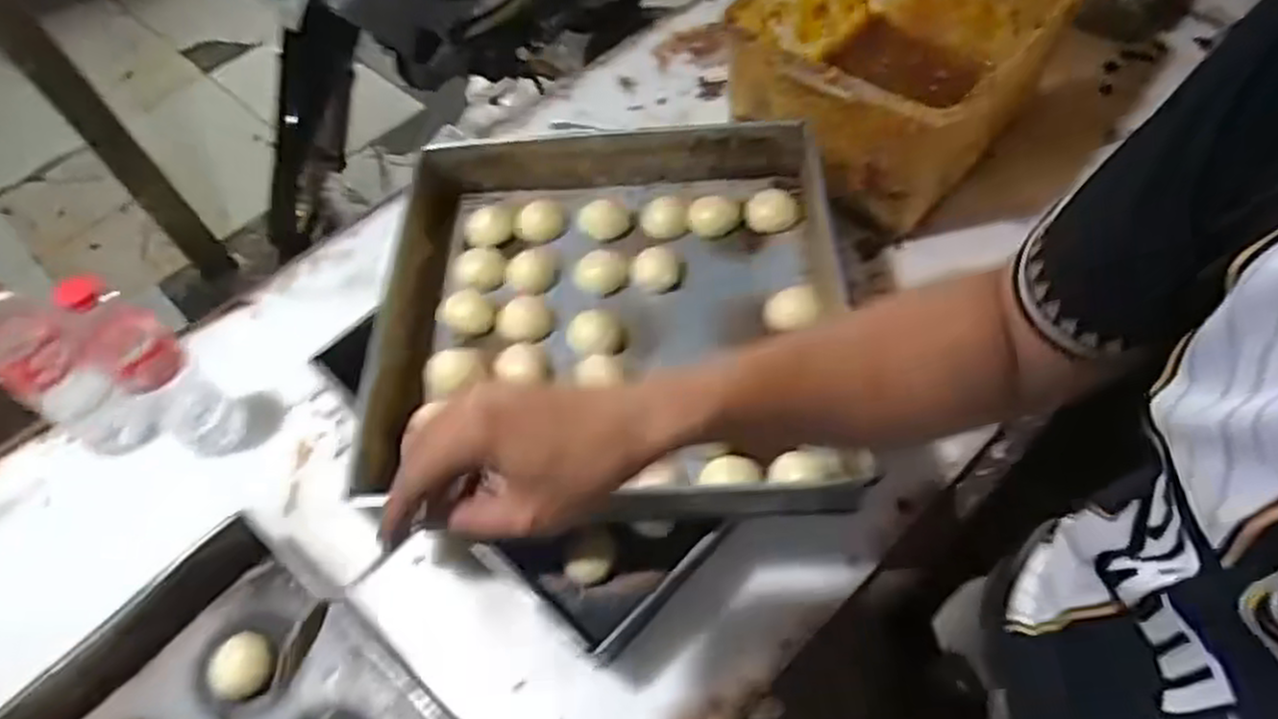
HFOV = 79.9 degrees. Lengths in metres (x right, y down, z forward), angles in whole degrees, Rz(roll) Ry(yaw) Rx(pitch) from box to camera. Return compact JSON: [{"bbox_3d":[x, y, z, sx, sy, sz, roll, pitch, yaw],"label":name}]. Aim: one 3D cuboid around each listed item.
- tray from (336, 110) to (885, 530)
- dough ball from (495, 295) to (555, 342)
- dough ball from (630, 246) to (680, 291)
[{"bbox_3d":[-0.030,-0.049,0.721,0.407,0.076,0.412,-2,56,4],"label":"tray"},{"bbox_3d":[-0.112,-0.041,0.748,0.056,0.030,0.037,-14,56,-4],"label":"dough ball"},{"bbox_3d":[0.016,-0.090,0.757,0.046,0.030,0.034,-18,57,-7],"label":"dough ball"}]

